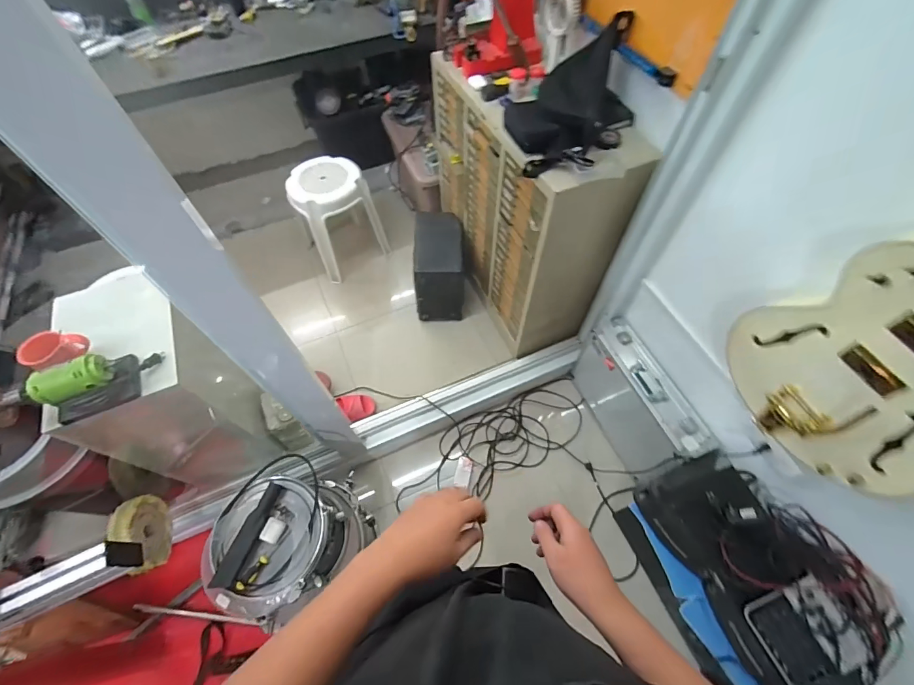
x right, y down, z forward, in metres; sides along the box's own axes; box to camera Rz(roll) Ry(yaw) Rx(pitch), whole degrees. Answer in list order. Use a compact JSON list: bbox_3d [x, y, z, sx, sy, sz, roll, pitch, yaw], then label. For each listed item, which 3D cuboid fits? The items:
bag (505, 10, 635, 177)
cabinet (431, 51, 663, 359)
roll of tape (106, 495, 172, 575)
[{"bbox_3d":[0.290,-0.629,1.010,0.286,0.205,0.393,32,65,19],"label":"bag"},{"bbox_3d":[0.248,-0.528,1.506,0.382,0.812,0.801,-23,61,-12],"label":"cabinet"},{"bbox_3d":[-0.851,0.519,1.065,0.061,0.165,0.187,-15,60,-8],"label":"roll of tape"}]

